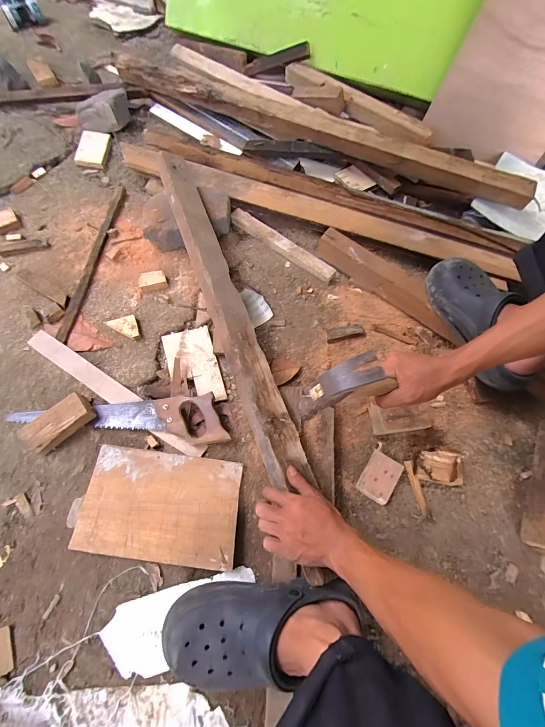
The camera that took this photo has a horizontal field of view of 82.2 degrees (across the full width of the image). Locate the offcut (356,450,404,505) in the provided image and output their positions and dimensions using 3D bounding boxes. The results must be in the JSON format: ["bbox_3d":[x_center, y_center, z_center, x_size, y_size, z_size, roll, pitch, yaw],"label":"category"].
[{"bbox_3d":[0.196,0.208,0.571,0.057,0.021,0.080,32,70,11],"label":"offcut"}]

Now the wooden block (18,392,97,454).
[{"bbox_3d":[-0.397,0.112,0.575,0.126,0.043,0.058,-36,73,-15],"label":"wooden block"}]

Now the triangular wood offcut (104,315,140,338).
[{"bbox_3d":[-0.313,-0.085,0.677,0.073,0.022,0.046,26,69,8],"label":"triangular wood offcut"}]

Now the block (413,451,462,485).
[{"bbox_3d":[0.298,0.189,0.573,0.078,0.036,0.053,7,68,1],"label":"block"}]

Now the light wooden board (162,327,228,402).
[{"bbox_3d":[-0.167,0.005,0.659,0.100,0.011,0.170,-16,69,-9],"label":"light wooden board"}]

